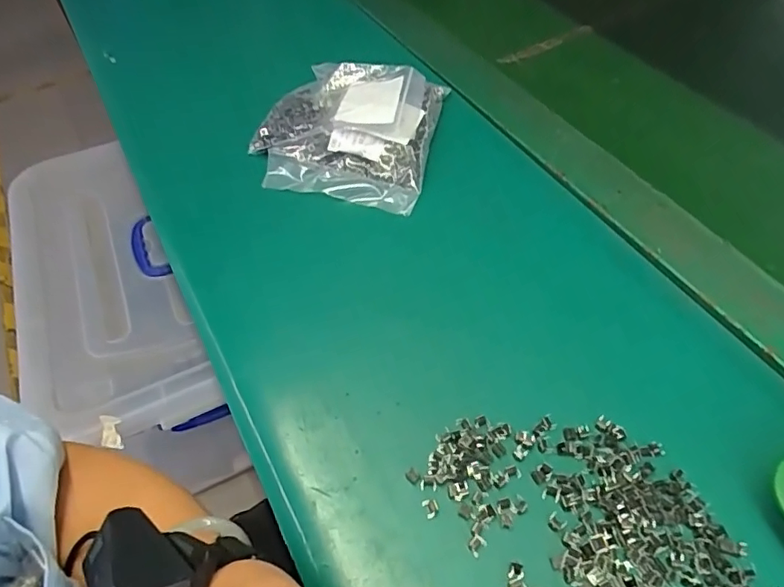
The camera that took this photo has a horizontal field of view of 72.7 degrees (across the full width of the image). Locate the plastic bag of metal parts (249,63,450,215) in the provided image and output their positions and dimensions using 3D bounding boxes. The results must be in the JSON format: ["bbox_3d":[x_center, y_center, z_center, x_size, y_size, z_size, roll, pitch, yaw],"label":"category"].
[{"bbox_3d":[-0.039,-0.147,0.457,0.147,0.044,0.143,7,54,9],"label":"plastic bag of metal parts"}]

